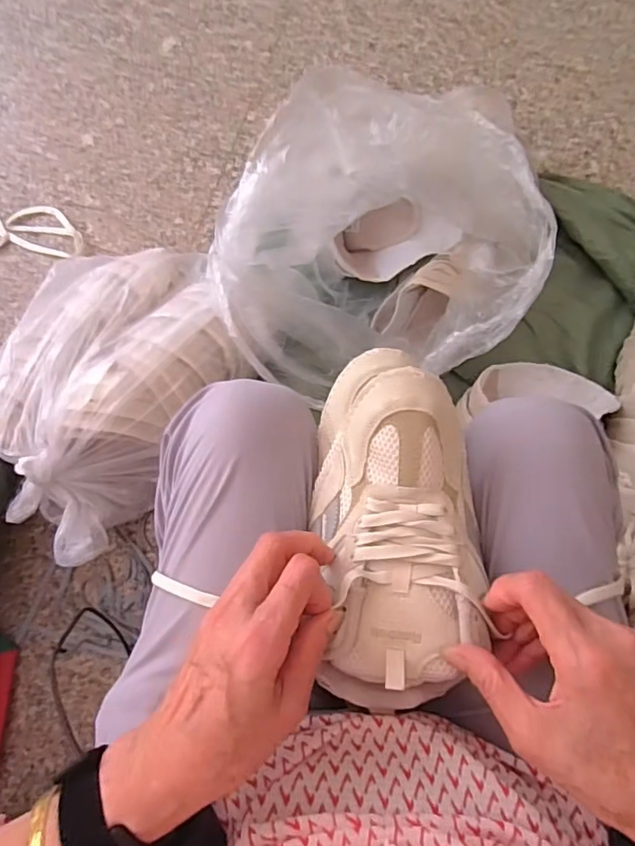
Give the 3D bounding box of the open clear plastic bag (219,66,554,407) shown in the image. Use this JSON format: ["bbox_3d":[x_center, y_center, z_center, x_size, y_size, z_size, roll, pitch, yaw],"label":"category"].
[{"bbox_3d":[0.061,-0.200,0.663,0.358,0.259,0.272,0,79,1],"label":"open clear plastic bag"}]

